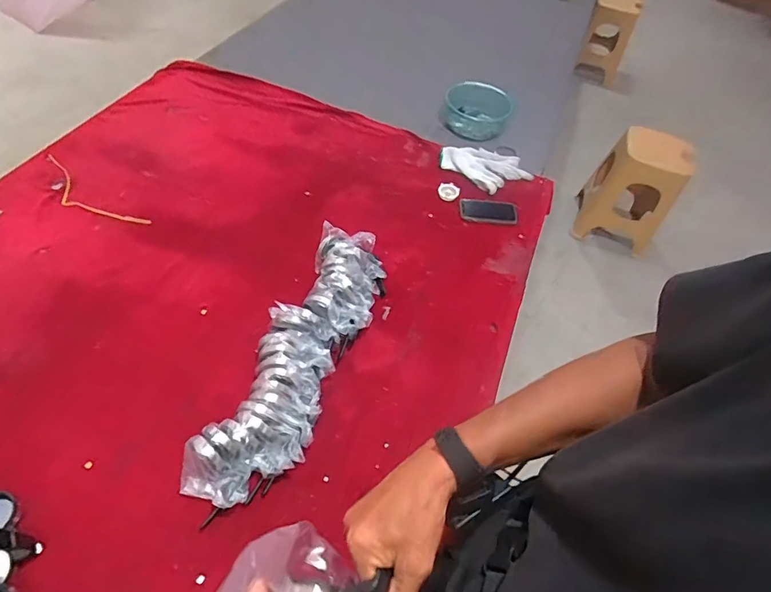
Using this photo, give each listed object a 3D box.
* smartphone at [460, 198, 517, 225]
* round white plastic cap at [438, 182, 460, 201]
[{"bbox_3d":[0.267,-0.220,1.167,0.144,0.008,0.072,6,52,0],"label":"smartphone"},{"bbox_3d":[0.170,-0.283,1.212,0.056,0.020,0.054,2,52,-3],"label":"round white plastic cap"}]

